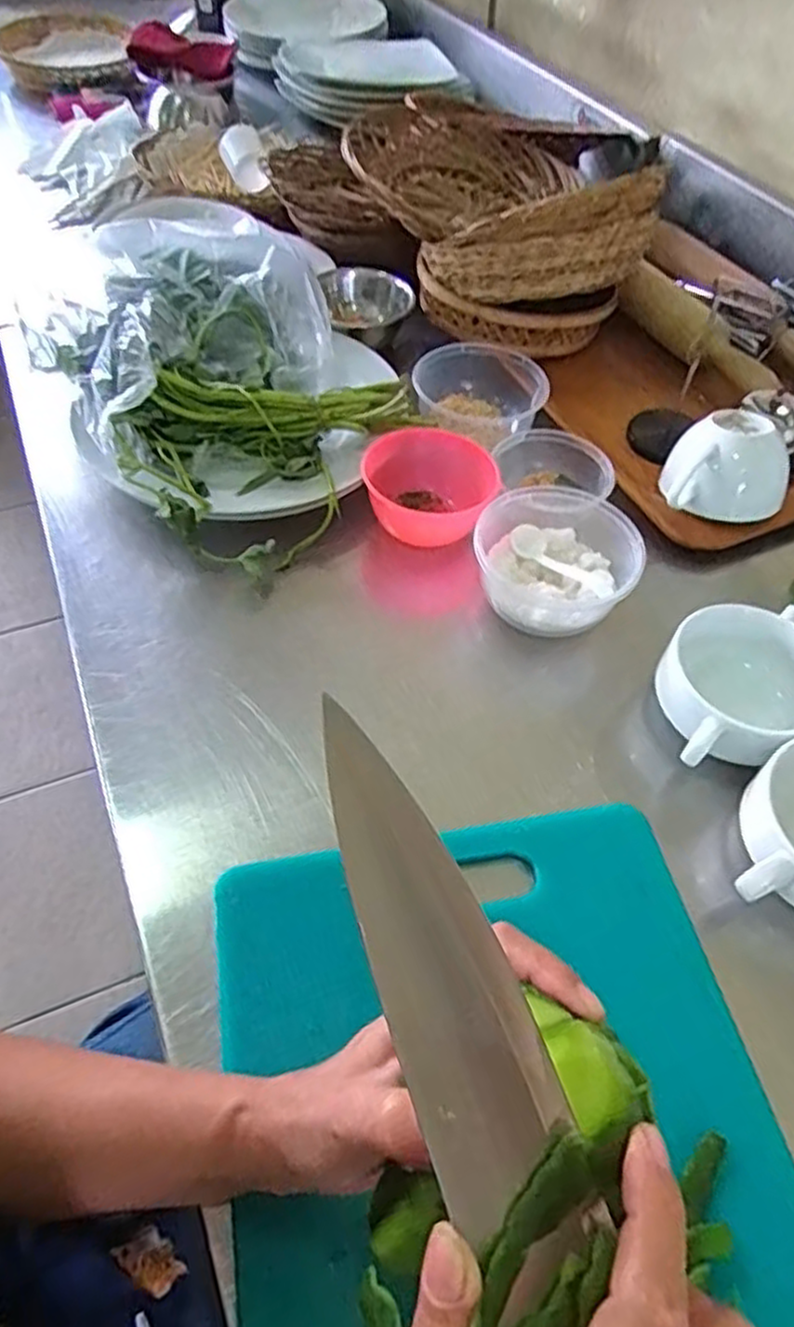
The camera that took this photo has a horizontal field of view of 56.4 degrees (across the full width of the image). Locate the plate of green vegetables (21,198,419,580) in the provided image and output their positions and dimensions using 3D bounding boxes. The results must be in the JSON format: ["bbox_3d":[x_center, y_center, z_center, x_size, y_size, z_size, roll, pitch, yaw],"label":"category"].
[{"bbox_3d":[-0.138,-0.233,0.589,0.270,0.122,0.277,1,53,-2],"label":"plate of green vegetables"}]

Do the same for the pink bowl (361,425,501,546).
[{"bbox_3d":[0.026,-0.135,0.578,0.098,0.058,0.105,1,53,-2],"label":"pink bowl"}]

